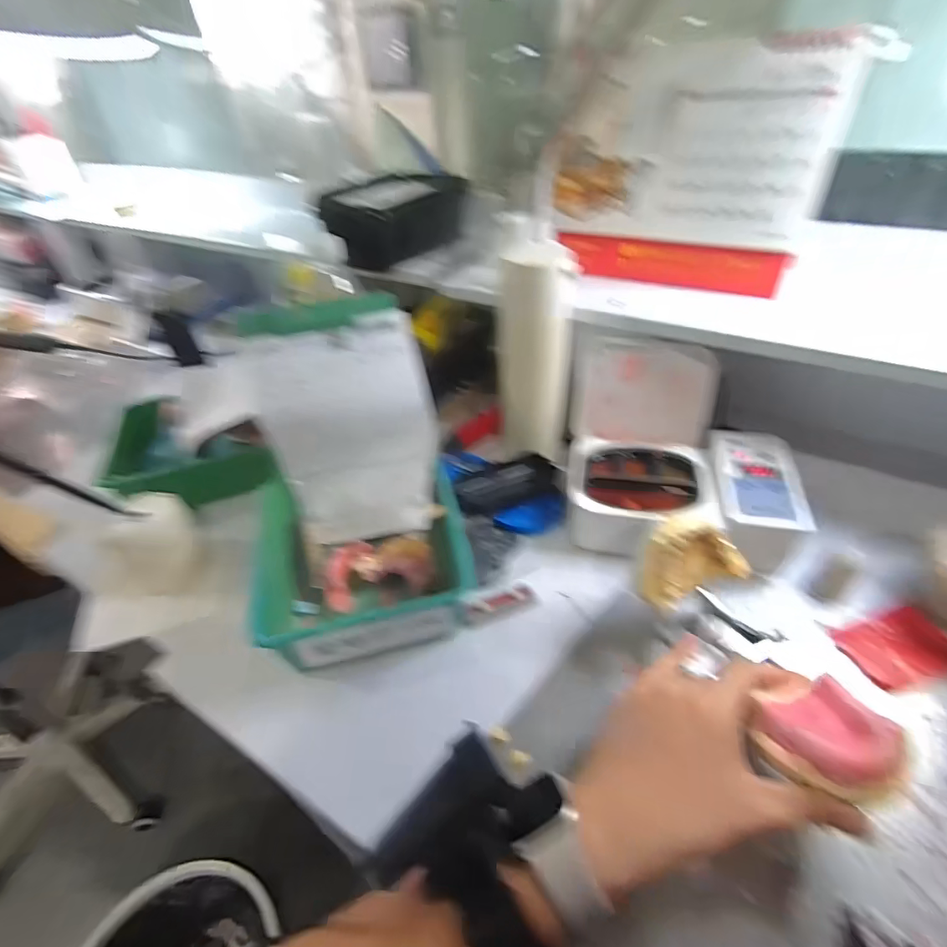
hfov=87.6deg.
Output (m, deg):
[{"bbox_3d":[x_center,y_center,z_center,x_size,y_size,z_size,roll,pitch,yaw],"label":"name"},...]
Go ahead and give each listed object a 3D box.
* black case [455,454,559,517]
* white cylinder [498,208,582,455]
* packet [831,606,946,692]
[{"bbox_3d":[0.034,0.013,0.514,0.103,0.026,0.049,-15,41,-14],"label":"black case"},{"bbox_3d":[0.061,-0.117,0.498,0.071,0.217,0.072,2,40,7],"label":"white cylinder"},{"bbox_3d":[0.327,0.131,0.375,0.084,0.006,0.052,-11,41,-10],"label":"packet"}]

